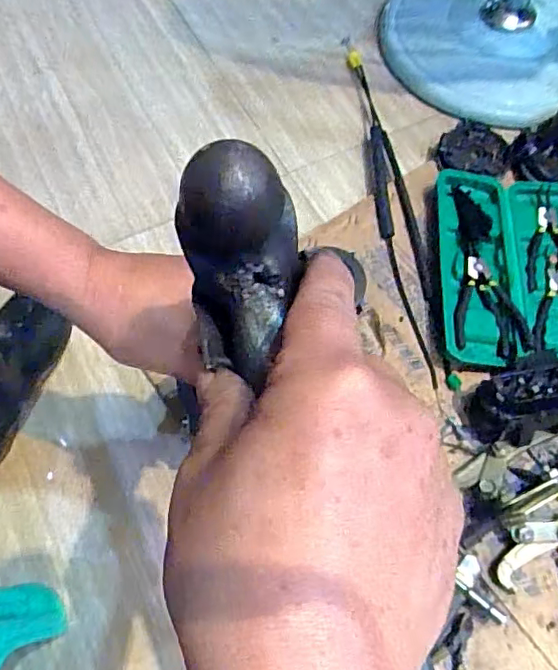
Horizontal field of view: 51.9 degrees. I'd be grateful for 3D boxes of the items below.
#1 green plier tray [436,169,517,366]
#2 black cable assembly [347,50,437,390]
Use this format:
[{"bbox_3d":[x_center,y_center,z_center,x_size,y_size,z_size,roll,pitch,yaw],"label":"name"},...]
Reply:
[{"bbox_3d":[0.265,-0.098,0.770,0.099,0.036,0.308,6,64,3],"label":"green plier tray"},{"bbox_3d":[0.165,-0.214,0.840,0.052,0.024,0.609,-3,64,-1],"label":"black cable assembly"}]

